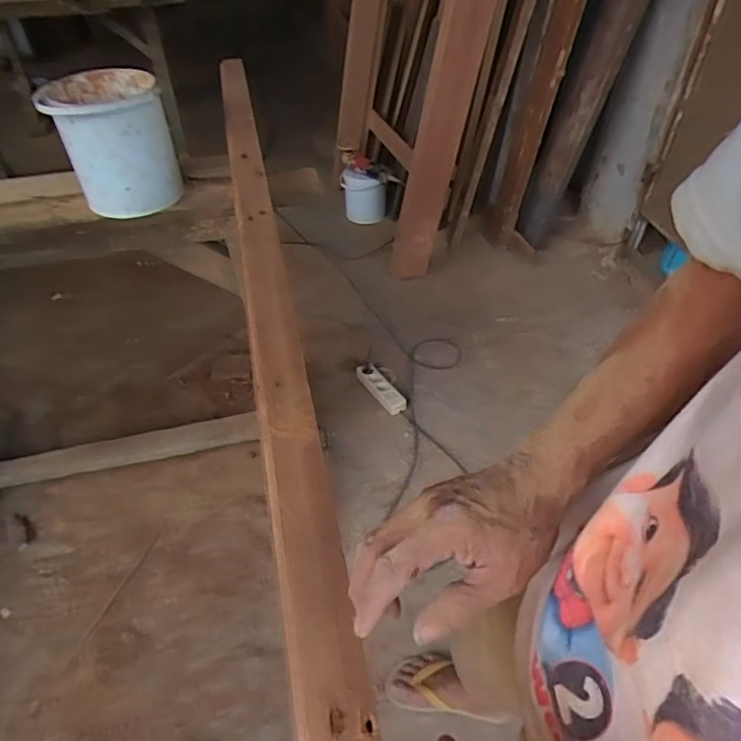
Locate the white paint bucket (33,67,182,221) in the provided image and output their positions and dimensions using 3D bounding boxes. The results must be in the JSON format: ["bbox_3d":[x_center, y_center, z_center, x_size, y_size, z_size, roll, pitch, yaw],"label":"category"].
[{"bbox_3d":[-0.448,-0.406,0.983,0.179,0.189,0.184,-14,47,-12],"label":"white paint bucket"}]

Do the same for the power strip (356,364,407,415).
[{"bbox_3d":[0.036,0.054,1.702,0.066,0.037,0.208,-26,50,-21],"label":"power strip"}]

